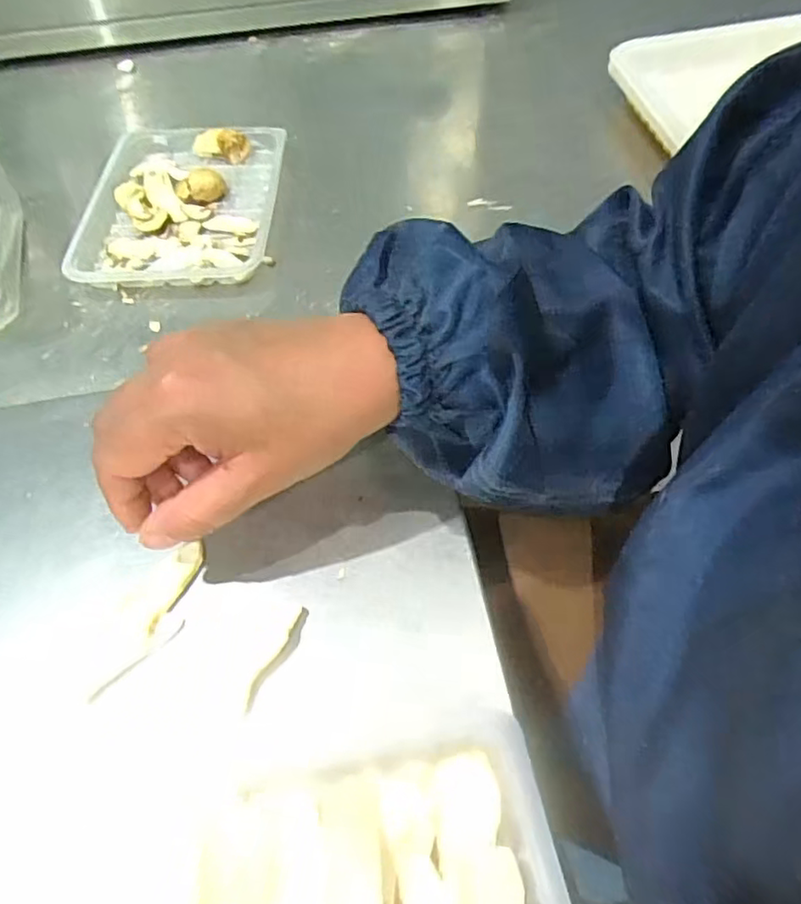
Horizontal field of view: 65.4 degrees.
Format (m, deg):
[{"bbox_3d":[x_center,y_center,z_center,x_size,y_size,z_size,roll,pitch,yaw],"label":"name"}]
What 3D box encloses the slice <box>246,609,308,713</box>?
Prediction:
[{"bbox_3d":[-0.054,0.091,0.278,0.007,0.005,0.049,23,62,17],"label":"slice"}]

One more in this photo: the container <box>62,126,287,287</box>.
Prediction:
[{"bbox_3d":[-0.160,-0.183,0.462,0.128,0.024,0.175,-1,58,3],"label":"container"}]

